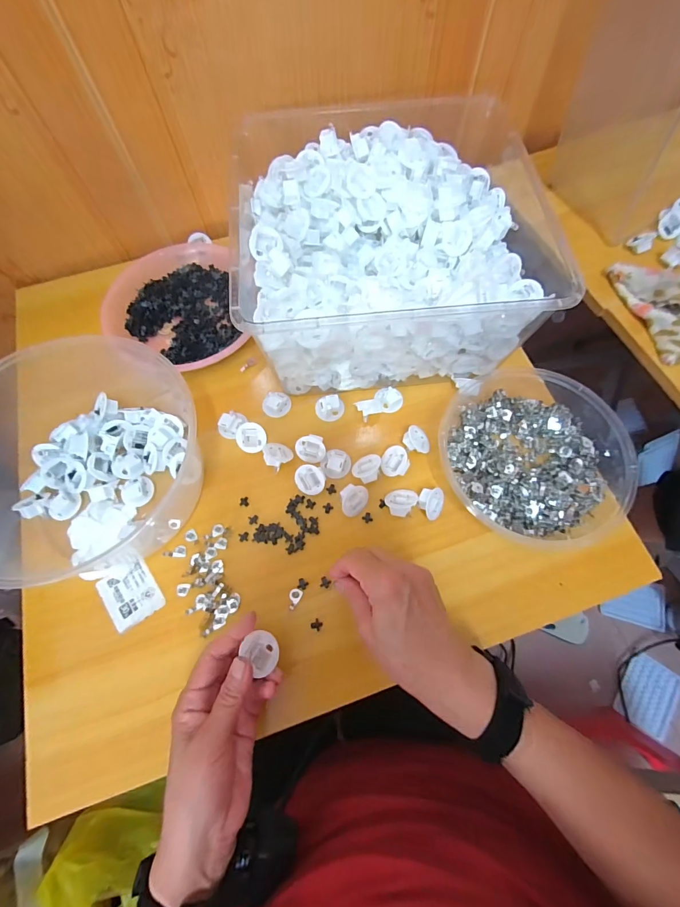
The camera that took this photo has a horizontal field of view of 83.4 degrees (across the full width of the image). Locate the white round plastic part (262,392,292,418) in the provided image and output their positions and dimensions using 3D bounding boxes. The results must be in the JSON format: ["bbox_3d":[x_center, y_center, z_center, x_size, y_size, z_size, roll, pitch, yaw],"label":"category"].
[{"bbox_3d":[-0.072,-0.057,0.437,0.031,0.017,0.025,-43,74,-14],"label":"white round plastic part"}]

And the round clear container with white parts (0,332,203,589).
[{"bbox_3d":[-0.262,-0.003,0.369,0.226,0.105,0.222,0,69,1],"label":"round clear container with white parts"}]

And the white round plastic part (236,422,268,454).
[{"bbox_3d":[-0.096,-0.015,0.417,0.032,0.021,0.032,0,69,1],"label":"white round plastic part"}]

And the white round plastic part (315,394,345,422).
[{"bbox_3d":[-0.012,-0.053,0.435,0.032,0.013,0.027,-5,69,-1],"label":"white round plastic part"}]

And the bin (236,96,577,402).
[{"bbox_3d":[0.049,-0.227,0.428,0.298,0.124,0.283,-6,69,-1],"label":"bin"}]

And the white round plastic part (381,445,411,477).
[{"bbox_3d":[0.059,0.009,0.404,0.031,0.010,0.031,-12,69,32],"label":"white round plastic part"}]

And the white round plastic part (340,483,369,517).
[{"bbox_3d":[0.013,0.047,0.389,0.033,0.018,0.026,-41,74,-13],"label":"white round plastic part"}]

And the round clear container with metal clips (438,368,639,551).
[{"bbox_3d":[0.196,-0.001,0.392,0.172,0.043,0.187,0,69,1],"label":"round clear container with metal clips"}]

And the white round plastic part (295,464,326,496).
[{"bbox_3d":[-0.031,0.027,0.397,0.033,0.009,0.031,22,110,8],"label":"white round plastic part"}]

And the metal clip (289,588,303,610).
[{"bbox_3d":[-0.044,0.137,0.362,0.012,0.004,0.019,33,75,12],"label":"metal clip"}]

